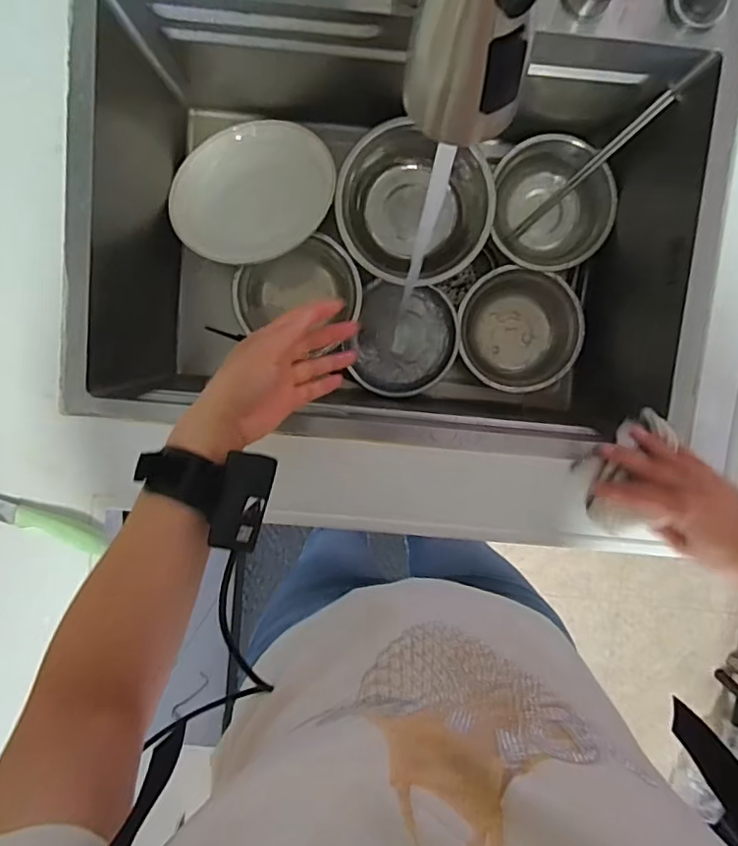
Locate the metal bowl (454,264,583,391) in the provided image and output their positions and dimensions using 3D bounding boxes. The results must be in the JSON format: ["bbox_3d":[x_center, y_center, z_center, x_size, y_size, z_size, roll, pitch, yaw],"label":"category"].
[{"bbox_3d":[0.188,-0.117,0.718,0.152,0.069,0.146,0,97,0],"label":"metal bowl"}]

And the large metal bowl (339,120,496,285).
[{"bbox_3d":[0.054,-0.264,0.711,0.182,0.108,0.158,26,96,-3],"label":"large metal bowl"}]

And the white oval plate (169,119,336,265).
[{"bbox_3d":[-0.141,-0.274,0.669,0.194,0.027,0.138,-18,96,2],"label":"white oval plate"}]

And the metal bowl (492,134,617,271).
[{"bbox_3d":[0.225,-0.270,0.716,0.138,0.089,0.146,0,97,0],"label":"metal bowl"}]

